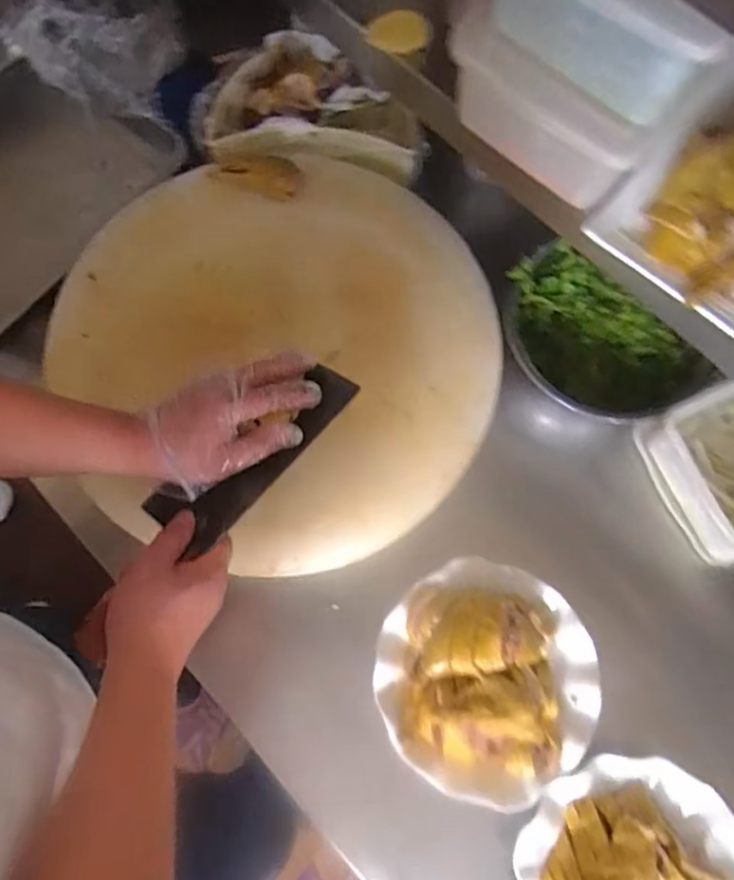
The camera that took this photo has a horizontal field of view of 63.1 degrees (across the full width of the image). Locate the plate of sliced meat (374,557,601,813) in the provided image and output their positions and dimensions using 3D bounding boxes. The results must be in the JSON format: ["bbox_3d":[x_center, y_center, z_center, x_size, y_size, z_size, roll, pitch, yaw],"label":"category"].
[{"bbox_3d":[0.116,0.222,0.562,0.203,0.048,0.204,0,74,-1],"label":"plate of sliced meat"}]

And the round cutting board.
[{"bbox_3d":[-0.085,-0.090,0.620,0.431,0.063,0.444,0,74,-1],"label":"round cutting board"}]

